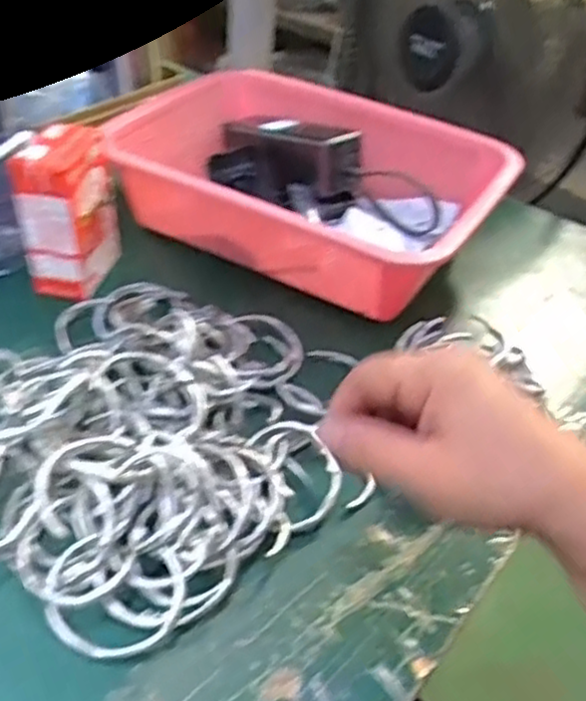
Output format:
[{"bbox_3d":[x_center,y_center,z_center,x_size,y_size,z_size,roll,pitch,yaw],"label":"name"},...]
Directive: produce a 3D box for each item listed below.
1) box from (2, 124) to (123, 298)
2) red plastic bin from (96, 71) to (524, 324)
[{"bbox_3d":[-0.162,-0.102,0.523,0.047,0.106,0.071,10,40,5],"label":"box"},{"bbox_3d":[0.013,-0.136,0.587,0.298,0.078,0.205,26,44,21],"label":"red plastic bin"}]

